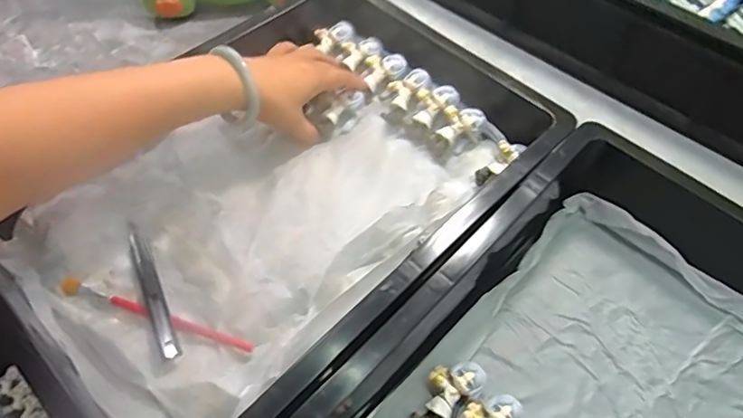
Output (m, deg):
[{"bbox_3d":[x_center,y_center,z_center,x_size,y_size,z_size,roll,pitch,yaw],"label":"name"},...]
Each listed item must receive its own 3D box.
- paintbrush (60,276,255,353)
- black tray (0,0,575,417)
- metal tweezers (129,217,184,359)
[{"bbox_3d":[-0.171,0.083,0.417,0.168,0.007,0.012,17,57,9],"label":"paintbrush"},{"bbox_3d":[-0.075,-0.026,0.490,0.296,0.045,0.478,39,63,22],"label":"black tray"},{"bbox_3d":[-0.175,0.064,0.425,0.015,0.014,0.127,-22,59,-16],"label":"metal tweezers"}]

